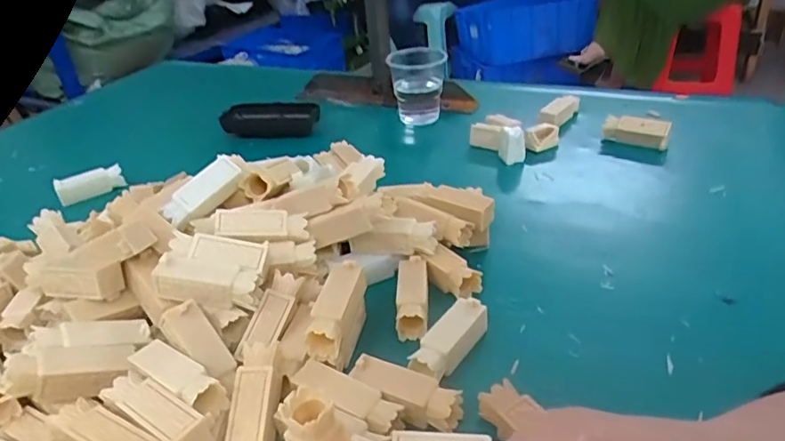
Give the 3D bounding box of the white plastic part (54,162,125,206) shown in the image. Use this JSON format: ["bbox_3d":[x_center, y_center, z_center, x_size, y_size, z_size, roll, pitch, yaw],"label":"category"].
[{"bbox_3d":[-0.295,-0.036,0.544,0.059,0.022,0.017,-23,37,-27],"label":"white plastic part"}]

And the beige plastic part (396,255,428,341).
[{"bbox_3d":[0.013,0.049,0.369,0.019,0.016,0.061,-2,32,4],"label":"beige plastic part"}]

